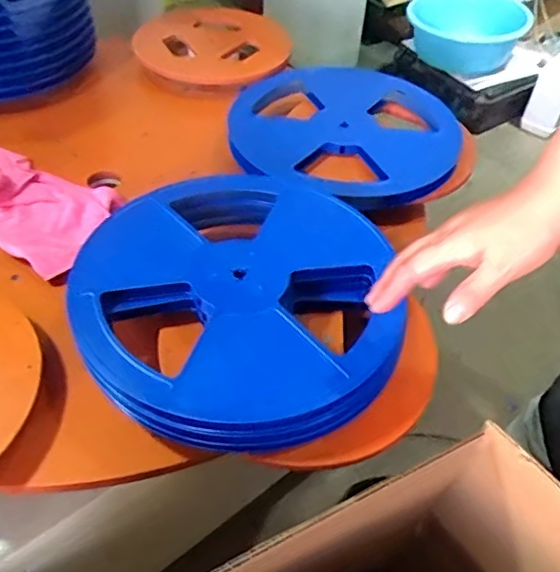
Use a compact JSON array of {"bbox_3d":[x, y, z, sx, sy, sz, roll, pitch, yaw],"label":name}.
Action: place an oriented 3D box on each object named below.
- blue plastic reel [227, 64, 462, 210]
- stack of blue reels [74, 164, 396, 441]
[{"bbox_3d":[0.092,-0.228,0.864,0.323,0.042,0.304,2,46,-2],"label":"blue plastic reel"},{"bbox_3d":[-0.047,-0.003,0.612,0.298,0.049,0.332,2,46,-3],"label":"stack of blue reels"}]

